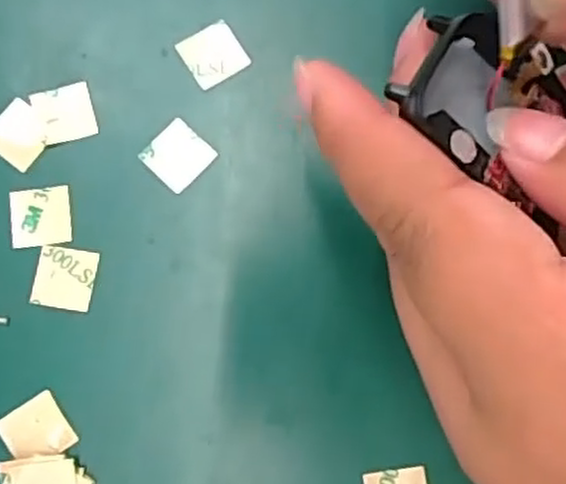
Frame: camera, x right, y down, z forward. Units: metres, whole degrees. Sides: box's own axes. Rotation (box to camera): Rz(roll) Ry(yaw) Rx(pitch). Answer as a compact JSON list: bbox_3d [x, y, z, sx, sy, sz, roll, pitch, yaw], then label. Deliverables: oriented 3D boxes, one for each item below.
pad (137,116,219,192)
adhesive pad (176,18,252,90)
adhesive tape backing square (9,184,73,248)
[{"bbox_3d":[-0.028,-0.023,0.199,0.016,0.004,0.015,43,83,7],"label":"pad"},{"bbox_3d":[-0.019,-0.051,0.204,0.016,0.004,0.016,-31,81,-5],"label":"adhesive pad"},{"bbox_3d":[-0.063,-0.007,0.198,0.016,0.004,0.015,-7,79,-4],"label":"adhesive tape backing square"}]

